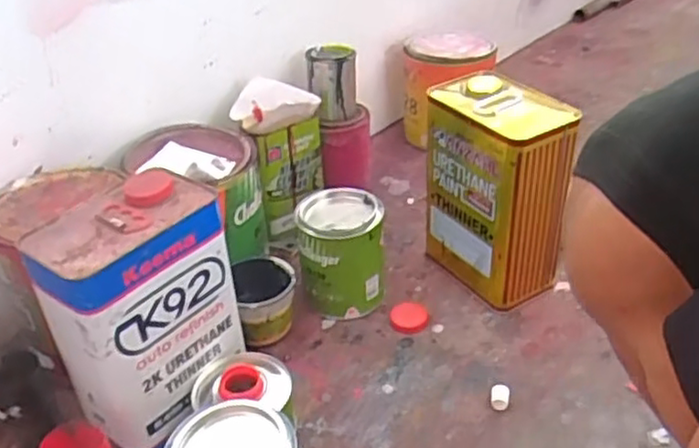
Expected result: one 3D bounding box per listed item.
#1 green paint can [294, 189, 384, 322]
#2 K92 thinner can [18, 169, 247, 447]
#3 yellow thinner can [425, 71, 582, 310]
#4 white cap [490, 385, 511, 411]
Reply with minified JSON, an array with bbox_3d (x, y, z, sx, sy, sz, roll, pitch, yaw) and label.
[{"bbox_3d":[-0.013,0.039,0.858,0.109,0.133,0.093,-7,34,-4],"label":"green paint can"},{"bbox_3d":[-0.204,0.077,0.687,0.111,0.212,0.172,22,43,31],"label":"K92 thinner can"},{"bbox_3d":[0.179,-0.037,0.866,0.103,0.251,0.171,-25,39,-28],"label":"yellow thinner can"},{"bbox_3d":[0.164,0.187,0.748,0.020,0.016,0.024,6,35,14],"label":"white cap"}]

